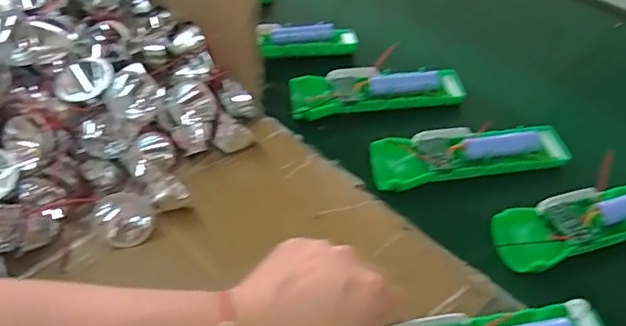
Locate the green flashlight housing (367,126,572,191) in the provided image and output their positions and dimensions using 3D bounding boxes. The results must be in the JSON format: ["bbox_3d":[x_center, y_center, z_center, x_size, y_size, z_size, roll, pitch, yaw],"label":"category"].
[{"bbox_3d":[0.134,-0.010,0.487,0.166,0.022,0.050,-9,49,-3],"label":"green flashlight housing"}]

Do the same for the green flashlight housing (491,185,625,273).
[{"bbox_3d":[0.214,0.043,0.427,0.167,0.020,0.050,-15,49,-8],"label":"green flashlight housing"}]

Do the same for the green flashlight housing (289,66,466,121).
[{"bbox_3d":[0.063,-0.073,0.554,0.168,0.023,0.049,-6,49,0],"label":"green flashlight housing"}]

